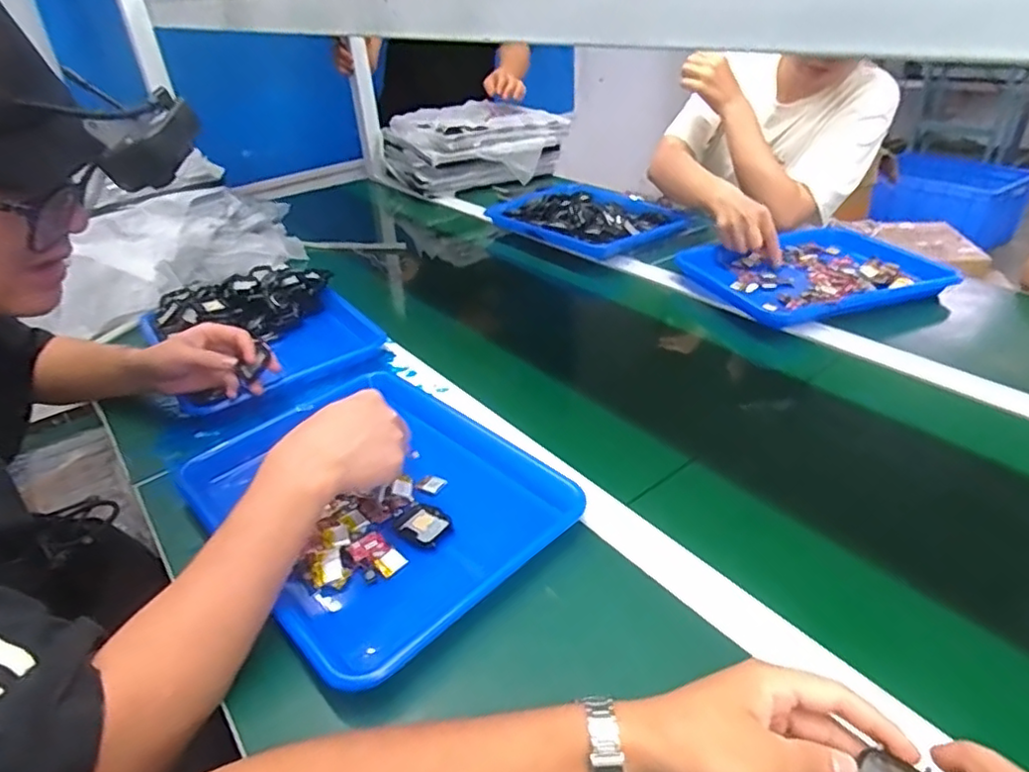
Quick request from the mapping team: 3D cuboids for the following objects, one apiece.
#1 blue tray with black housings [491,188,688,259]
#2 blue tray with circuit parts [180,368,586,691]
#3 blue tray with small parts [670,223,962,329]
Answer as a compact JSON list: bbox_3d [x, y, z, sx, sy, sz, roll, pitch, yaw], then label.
[{"bbox_3d":[0.132,-0.304,1.105,0.227,0.046,0.312,-27,39,-30],"label":"blue tray with black housings"},{"bbox_3d":[-0.129,0.096,0.559,0.241,0.036,0.328,-29,41,-32],"label":"blue tray with circuit parts"},{"bbox_3d":[0.427,-0.161,0.890,0.315,0.035,0.251,-14,34,-13],"label":"blue tray with small parts"}]

